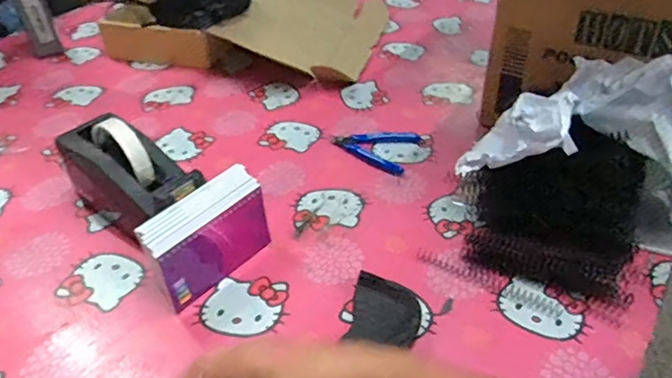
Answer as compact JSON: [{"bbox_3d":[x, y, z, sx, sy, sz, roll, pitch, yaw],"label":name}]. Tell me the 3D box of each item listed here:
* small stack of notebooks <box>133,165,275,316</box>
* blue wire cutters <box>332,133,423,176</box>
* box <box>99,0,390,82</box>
[{"bbox_3d":[-0.131,0.049,0.557,0.064,0.083,0.135,27,47,31],"label":"small stack of notebooks"},{"bbox_3d":[0.052,-0.057,0.743,0.110,0.012,0.091,15,42,20],"label":"blue wire cutters"},{"bbox_3d":[-0.158,-0.322,1.023,0.466,0.089,0.332,8,40,12],"label":"box"}]

